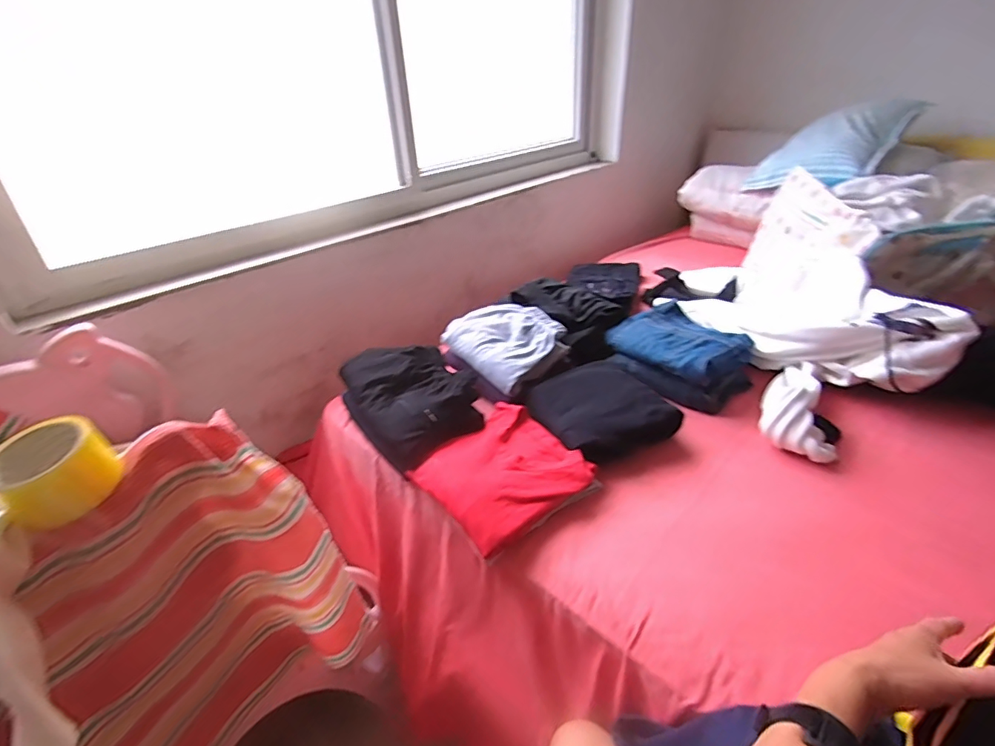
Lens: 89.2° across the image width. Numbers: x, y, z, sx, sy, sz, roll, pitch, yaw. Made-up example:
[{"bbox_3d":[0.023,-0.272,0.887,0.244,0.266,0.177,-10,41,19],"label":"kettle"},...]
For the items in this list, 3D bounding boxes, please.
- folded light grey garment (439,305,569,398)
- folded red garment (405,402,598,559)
[{"bbox_3d":[0.024,-0.063,1.006,0.185,0.075,0.196,-24,37,-31],"label":"folded light grey garment"},{"bbox_3d":[0.008,0.155,0.791,0.223,0.065,0.216,-24,37,-31],"label":"folded red garment"}]

